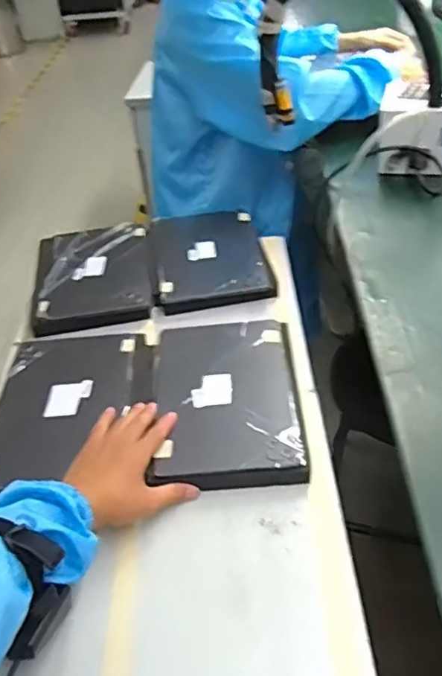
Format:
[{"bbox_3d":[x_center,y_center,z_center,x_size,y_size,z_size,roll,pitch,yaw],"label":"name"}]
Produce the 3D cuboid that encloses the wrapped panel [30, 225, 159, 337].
[{"bbox_3d":[-0.214,-0.111,0.994,0.191,0.029,0.257,-11,41,-5],"label":"wrapped panel"}]

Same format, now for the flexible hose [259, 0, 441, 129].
[{"bbox_3d":[0.196,-0.438,0.876,0.273,0.217,0.076,6,43,14],"label":"flexible hose"}]

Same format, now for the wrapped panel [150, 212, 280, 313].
[{"bbox_3d":[-0.024,-0.147,1.019,0.192,0.032,0.266,-9,41,-3],"label":"wrapped panel"}]

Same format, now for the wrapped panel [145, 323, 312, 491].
[{"bbox_3d":[0.008,0.071,0.746,0.174,0.025,0.256,-5,41,1],"label":"wrapped panel"}]

